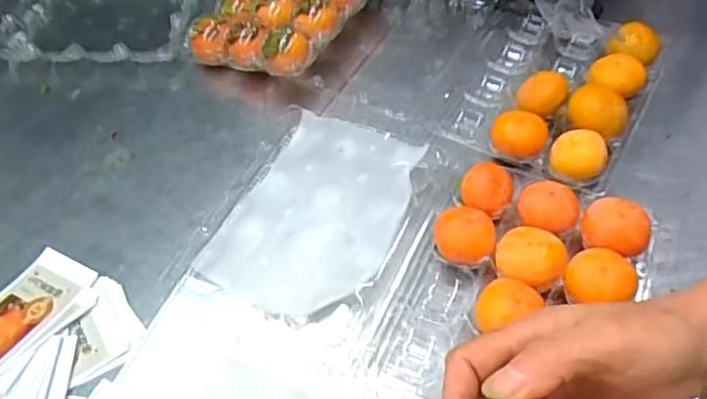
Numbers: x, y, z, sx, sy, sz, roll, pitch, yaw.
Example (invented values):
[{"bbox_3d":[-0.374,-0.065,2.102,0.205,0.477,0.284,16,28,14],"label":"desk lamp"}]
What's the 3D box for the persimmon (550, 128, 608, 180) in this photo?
[{"bbox_3d":[0.197,-0.036,0.552,0.048,0.036,0.047,-2,53,3],"label":"persimmon"}]

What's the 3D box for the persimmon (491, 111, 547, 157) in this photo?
[{"bbox_3d":[0.150,-0.056,0.569,0.047,0.033,0.037,16,56,15],"label":"persimmon"}]

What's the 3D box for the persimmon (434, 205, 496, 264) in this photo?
[{"bbox_3d":[0.090,0.033,0.508,0.047,0.036,0.044,-2,53,3],"label":"persimmon"}]

